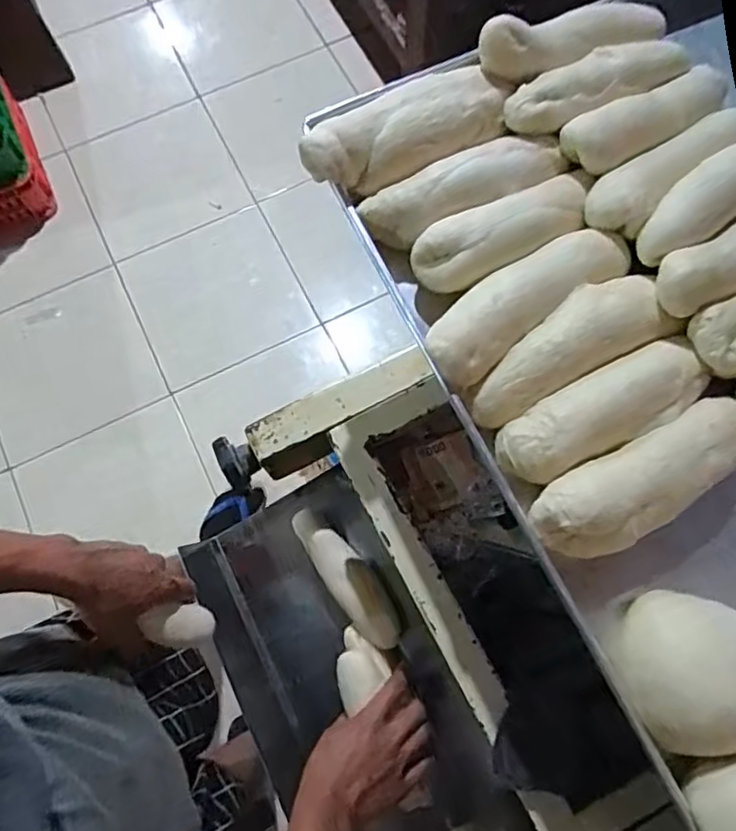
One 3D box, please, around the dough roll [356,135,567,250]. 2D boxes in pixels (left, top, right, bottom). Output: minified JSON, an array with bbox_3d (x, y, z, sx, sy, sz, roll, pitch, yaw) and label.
[{"bbox_3d":[0.068,-0.156,0.412,0.143,0.032,0.039,-22,73,-6],"label":"dough roll"}]

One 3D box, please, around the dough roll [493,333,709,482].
[{"bbox_3d":[0.145,-0.003,0.366,0.135,0.028,0.046,-26,74,-7],"label":"dough roll"}]

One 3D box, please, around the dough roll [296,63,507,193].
[{"bbox_3d":[0.025,-0.197,0.411,0.141,0.032,0.056,-27,74,-7],"label":"dough roll"}]

